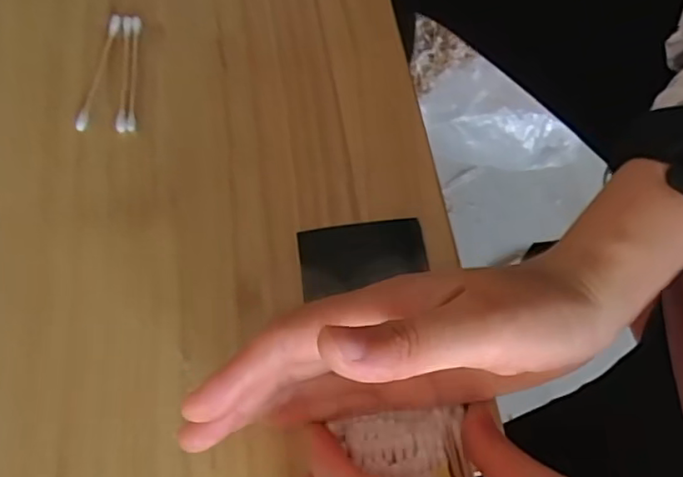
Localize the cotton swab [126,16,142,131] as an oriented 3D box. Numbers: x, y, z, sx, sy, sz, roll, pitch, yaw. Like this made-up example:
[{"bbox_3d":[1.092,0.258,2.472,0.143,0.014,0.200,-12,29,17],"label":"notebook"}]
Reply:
[{"bbox_3d":[-0.110,-0.088,0.316,0.006,0.004,0.071,-3,69,-3],"label":"cotton swab"}]

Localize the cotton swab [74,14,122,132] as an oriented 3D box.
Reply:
[{"bbox_3d":[-0.128,-0.089,0.315,0.007,0.004,0.072,8,69,1],"label":"cotton swab"}]

